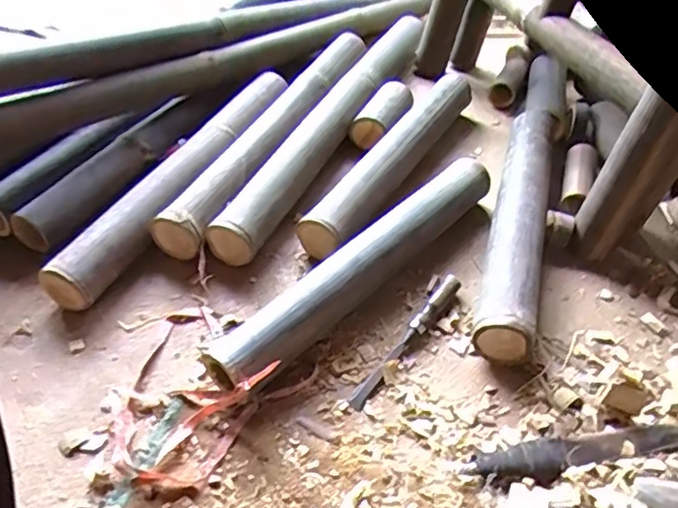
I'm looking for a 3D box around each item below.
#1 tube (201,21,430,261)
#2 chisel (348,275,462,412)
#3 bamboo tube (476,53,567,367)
[{"bbox_3d":[-0.001,-0.253,1.126,0.078,0.078,0.793,17,46,17],"label":"tube"},{"bbox_3d":[0.091,0.109,0.785,0.020,0.025,0.243,28,50,26],"label":"chisel"},{"bbox_3d":[0.321,-0.129,1.004,0.090,0.078,0.742,13,45,13],"label":"bamboo tube"}]

